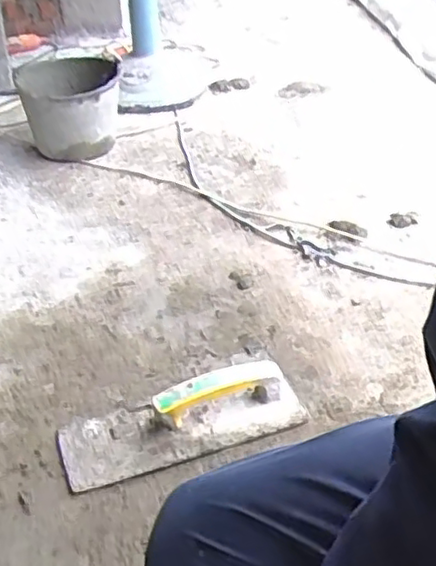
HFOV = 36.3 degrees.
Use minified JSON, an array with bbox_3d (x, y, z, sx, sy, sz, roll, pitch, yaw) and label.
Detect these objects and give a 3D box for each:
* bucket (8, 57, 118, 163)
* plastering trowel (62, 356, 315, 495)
[{"bbox_3d":[-0.342,-0.418,1.561,0.231,0.209,0.245,-11,35,-9],"label":"bucket"},{"bbox_3d":[-0.047,0.155,0.809,0.289,0.069,0.107,-14,36,-12],"label":"plastering trowel"}]

